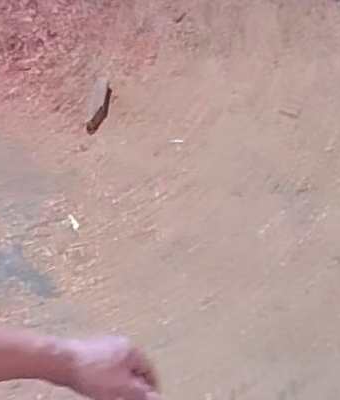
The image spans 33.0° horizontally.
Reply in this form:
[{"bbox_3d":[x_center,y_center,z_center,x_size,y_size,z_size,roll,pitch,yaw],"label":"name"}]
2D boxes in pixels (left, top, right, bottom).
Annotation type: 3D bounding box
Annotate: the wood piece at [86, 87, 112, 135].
[{"bbox_3d":[-0.225,-0.301,1.905,0.052,0.036,0.189,20,56,11],"label":"wood piece"}]

